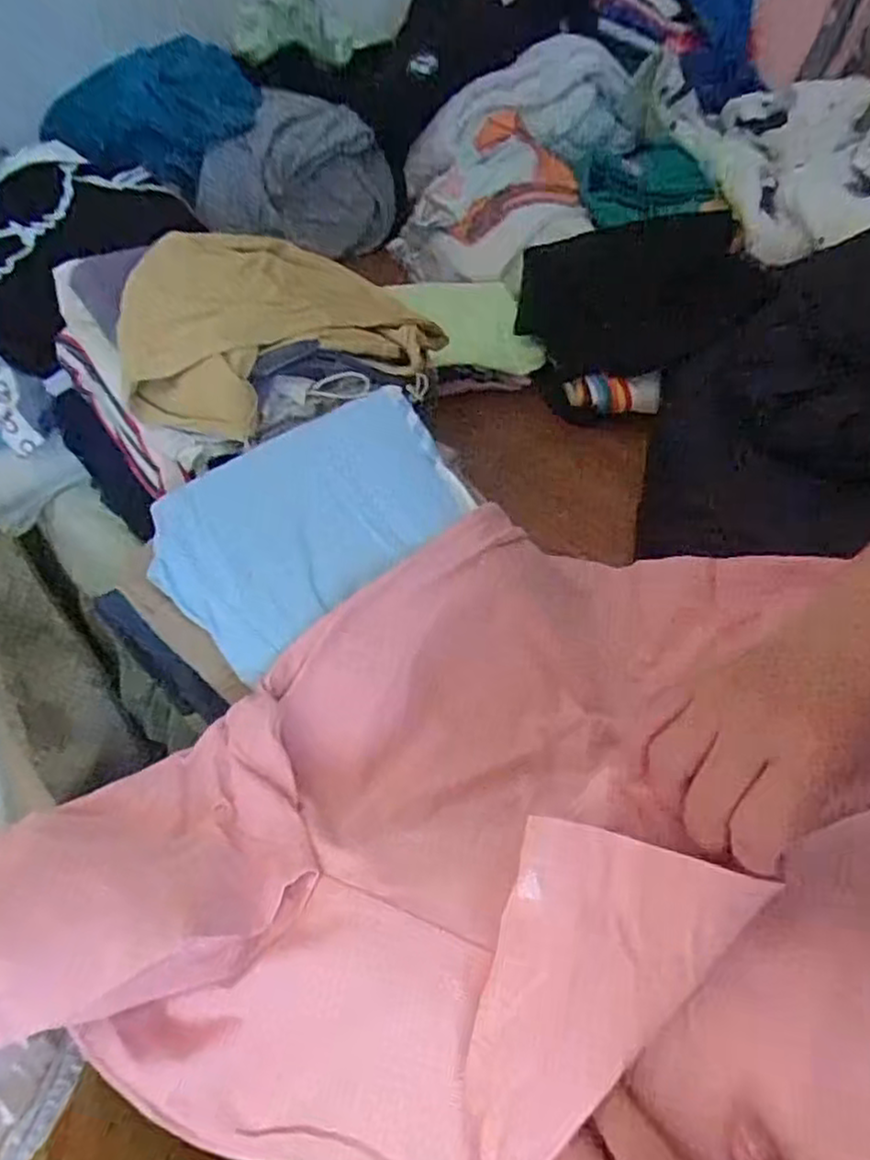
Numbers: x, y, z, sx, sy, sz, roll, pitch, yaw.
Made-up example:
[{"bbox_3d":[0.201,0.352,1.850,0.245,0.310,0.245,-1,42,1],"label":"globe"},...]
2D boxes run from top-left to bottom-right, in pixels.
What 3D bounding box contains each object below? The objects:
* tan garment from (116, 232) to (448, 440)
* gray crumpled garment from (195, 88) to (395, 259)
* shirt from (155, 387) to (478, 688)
[{"bbox_3d":[-0.140,-0.233,0.630,0.293,0.086,0.195,-30,54,-25],"label":"tan garment"},{"bbox_3d":[-0.200,-0.582,1.062,0.286,0.172,0.091,-10,48,-8],"label":"gray crumpled garment"},{"bbox_3d":[-0.079,-0.040,0.516,0.225,0.024,0.156,-39,75,-24],"label":"shirt"}]

